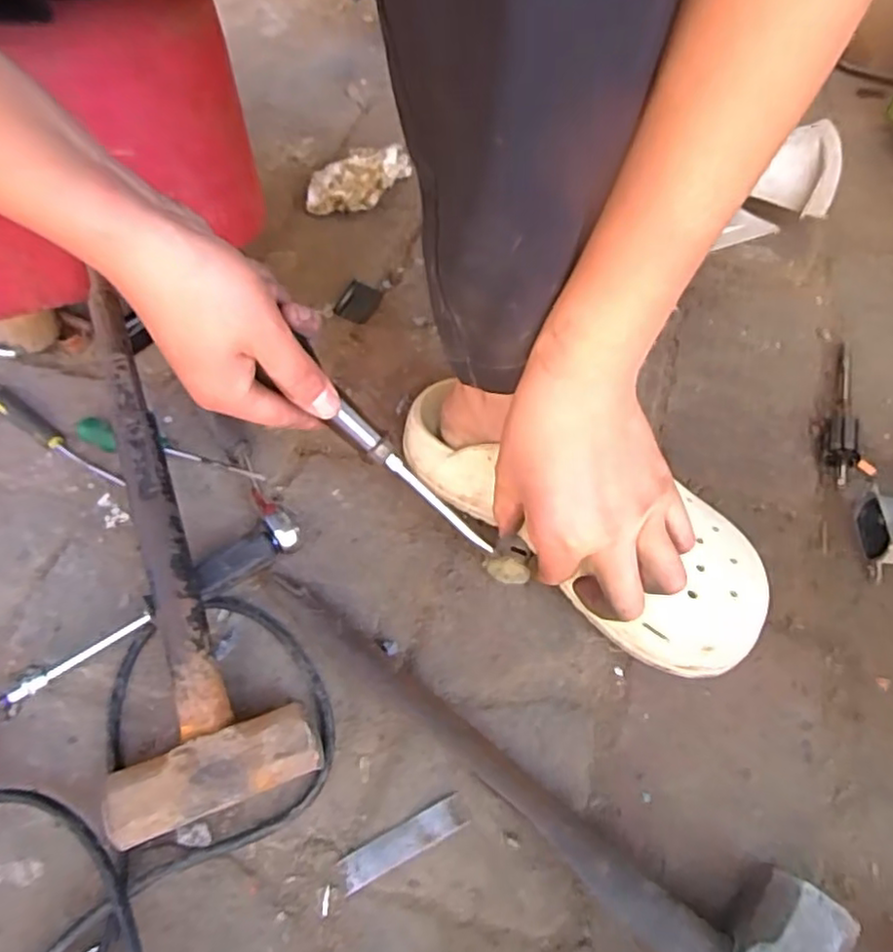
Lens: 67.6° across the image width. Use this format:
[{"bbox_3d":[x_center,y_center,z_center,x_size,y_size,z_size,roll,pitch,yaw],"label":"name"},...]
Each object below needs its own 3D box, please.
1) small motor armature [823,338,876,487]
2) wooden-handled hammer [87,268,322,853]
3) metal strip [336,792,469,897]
[{"bbox_3d":[0.299,-0.050,0.489,0.032,0.016,0.135,17,58,11],"label":"small motor armature"},{"bbox_3d":[-0.169,0.047,0.381,0.104,0.086,0.283,-22,59,-13],"label":"wooden-handled hammer"},{"bbox_3d":[-0.023,0.189,0.343,0.067,0.004,0.017,-25,56,-10],"label":"metal strip"}]

